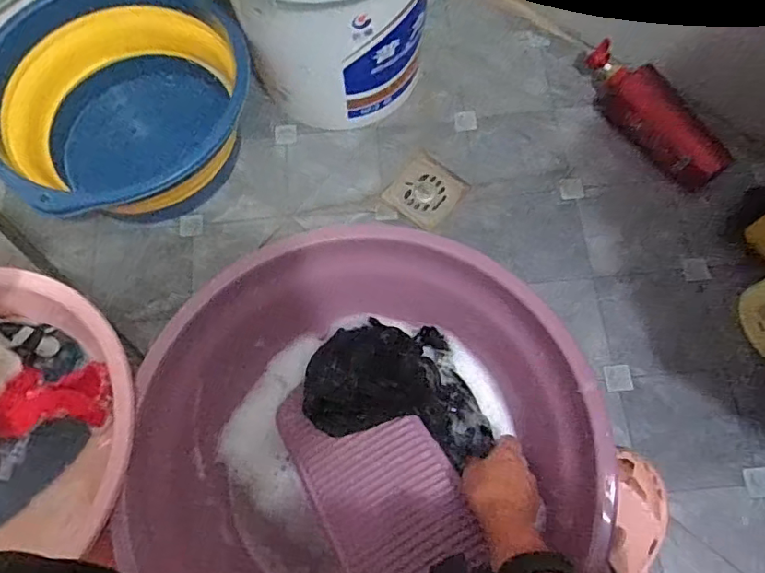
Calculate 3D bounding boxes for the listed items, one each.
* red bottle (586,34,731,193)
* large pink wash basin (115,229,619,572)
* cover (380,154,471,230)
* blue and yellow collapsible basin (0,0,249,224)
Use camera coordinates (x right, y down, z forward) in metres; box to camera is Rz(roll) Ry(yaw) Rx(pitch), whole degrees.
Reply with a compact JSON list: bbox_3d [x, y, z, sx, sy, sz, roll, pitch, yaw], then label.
[{"bbox_3d":[0.400,-0.256,0.832,0.065,0.066,0.266,-31,72,-10],"label":"red bottle"},{"bbox_3d":[-0.026,0.167,0.614,0.469,0.154,0.436,-33,73,-11],"label":"large pink wash basin"},{"bbox_3d":[0.067,-0.145,0.858,0.096,0.013,0.101,39,75,13],"label":"cover"},{"bbox_3d":[-0.367,-0.248,0.792,0.328,0.165,0.349,0,70,0],"label":"blue and yellow collapsible basin"}]

